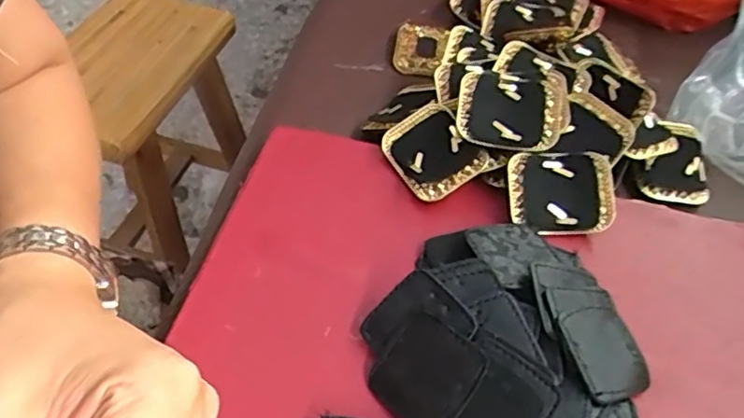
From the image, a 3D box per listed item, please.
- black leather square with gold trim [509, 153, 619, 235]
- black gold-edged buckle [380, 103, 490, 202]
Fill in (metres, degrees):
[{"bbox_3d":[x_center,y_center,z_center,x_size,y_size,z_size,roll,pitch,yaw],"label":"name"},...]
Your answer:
[{"bbox_3d":[0.108,-0.010,0.361,0.058,0.009,0.046,-4,78,0],"label":"black leather square with gold trim"},{"bbox_3d":[0.034,-0.034,0.375,0.046,0.013,0.055,-33,59,-3],"label":"black gold-edged buckle"}]

